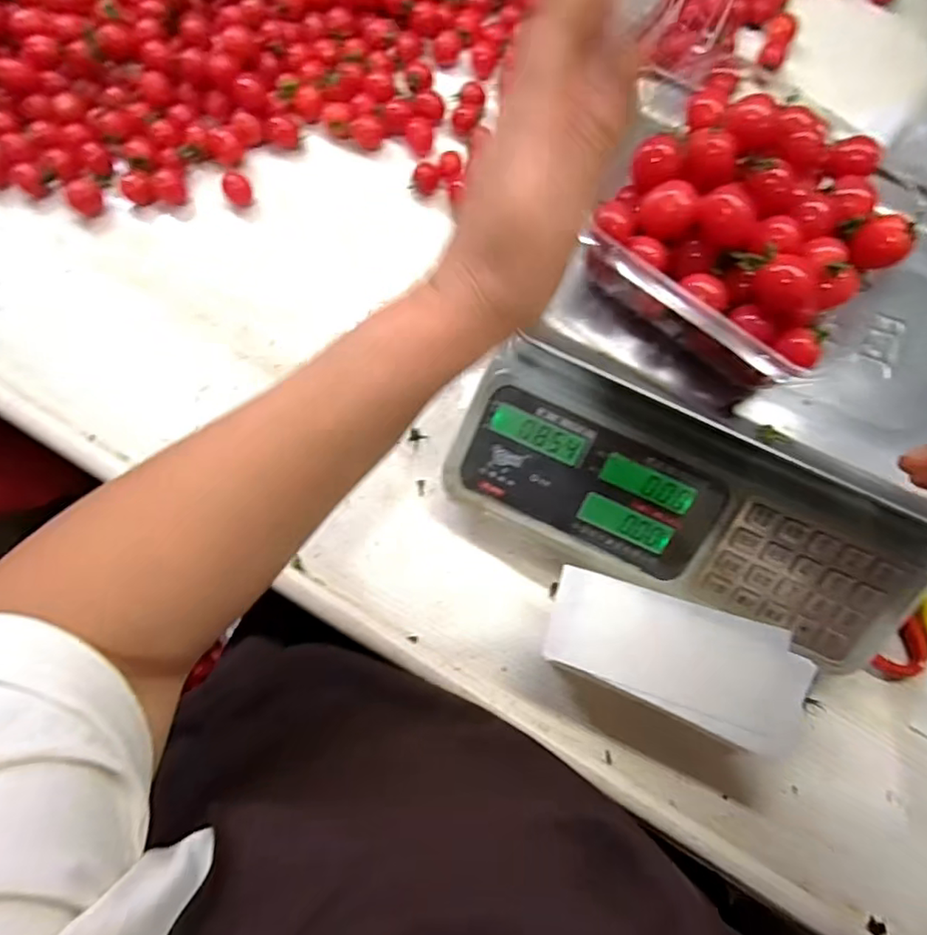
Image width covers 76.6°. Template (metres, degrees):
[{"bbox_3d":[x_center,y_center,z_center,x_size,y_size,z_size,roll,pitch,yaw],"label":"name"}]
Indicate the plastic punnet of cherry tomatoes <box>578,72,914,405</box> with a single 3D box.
[{"bbox_3d":[0.161,-0.146,0.357,0.167,0.070,0.155,38,76,6],"label":"plastic punnet of cherry tomatoes"}]

